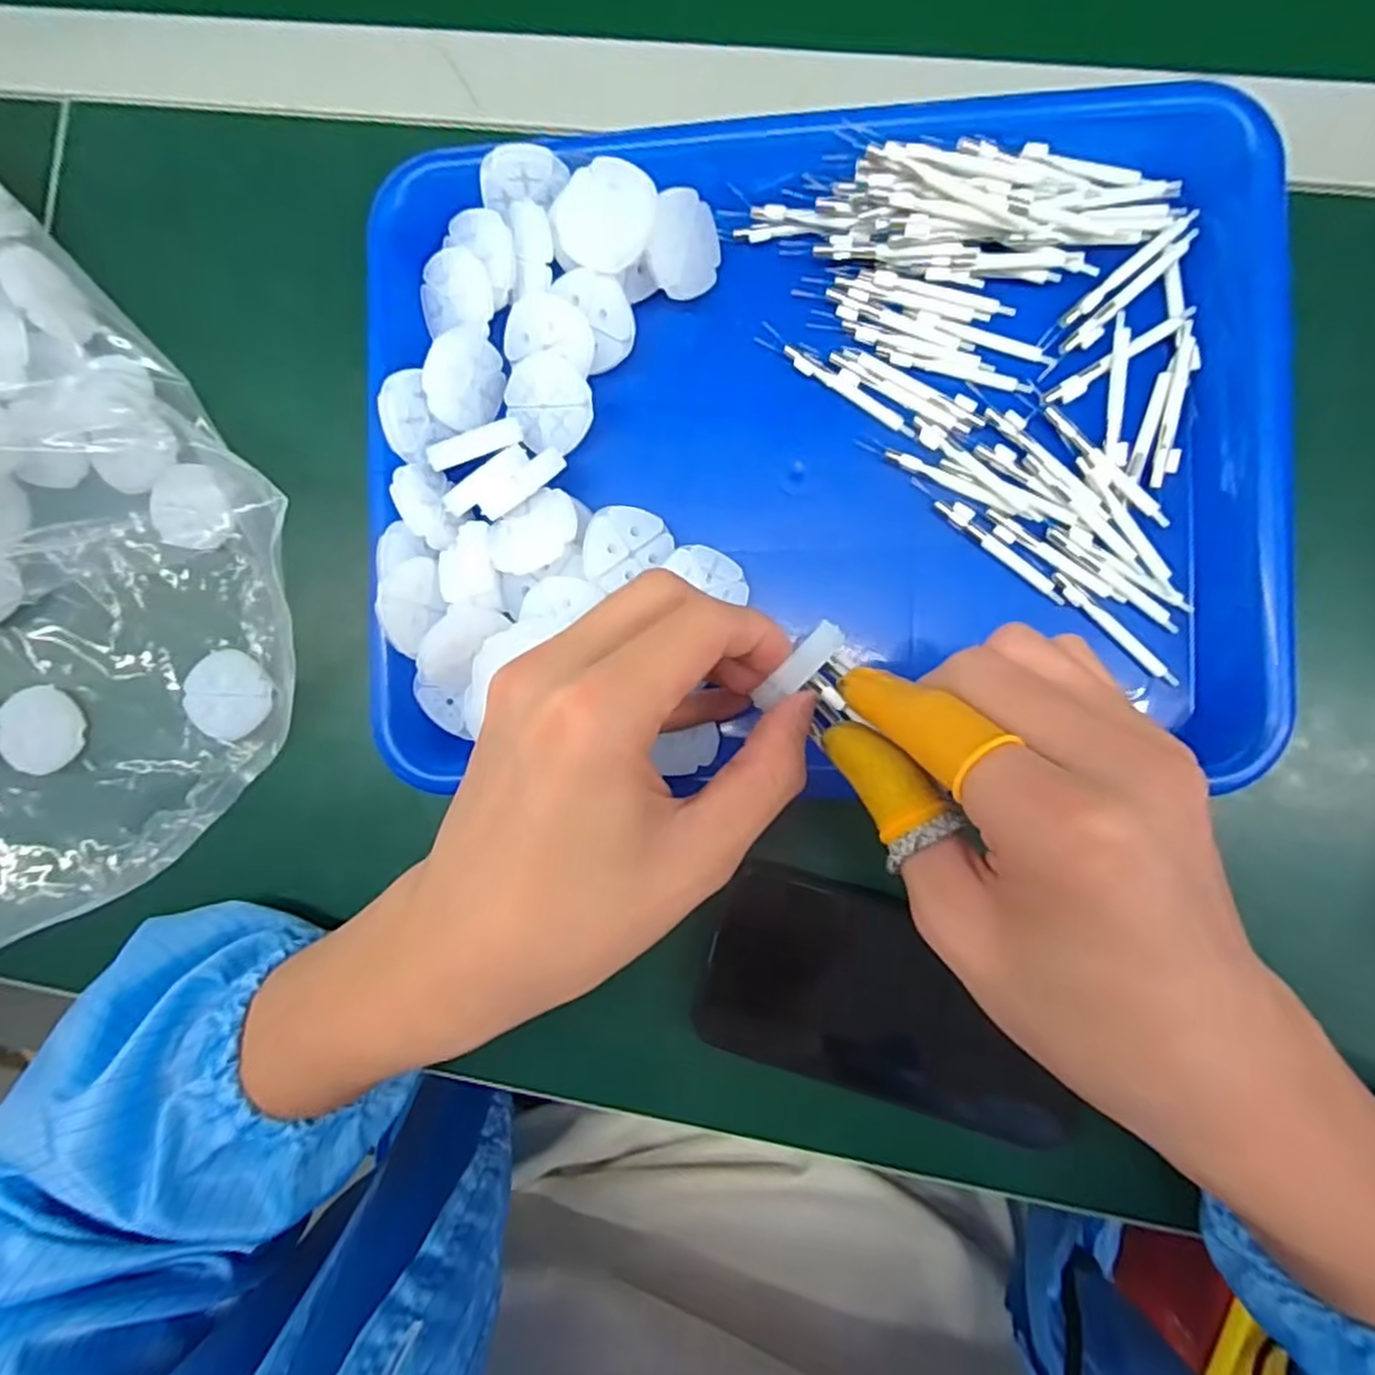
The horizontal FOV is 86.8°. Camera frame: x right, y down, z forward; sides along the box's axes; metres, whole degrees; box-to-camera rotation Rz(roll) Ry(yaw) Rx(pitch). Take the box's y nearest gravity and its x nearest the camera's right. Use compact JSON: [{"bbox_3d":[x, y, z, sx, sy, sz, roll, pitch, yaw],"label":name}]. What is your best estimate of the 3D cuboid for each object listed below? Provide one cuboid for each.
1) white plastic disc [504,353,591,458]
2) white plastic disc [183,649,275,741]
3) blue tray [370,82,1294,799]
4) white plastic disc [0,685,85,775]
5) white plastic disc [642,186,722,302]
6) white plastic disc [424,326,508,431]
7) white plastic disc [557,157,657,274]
[{"bbox_3d":[-0.053,-0.109,0.279,0.031,0.009,0.036,-32,86,5],"label":"white plastic disc"},{"bbox_3d":[-0.196,0.002,0.312,0.036,0.008,0.035,0,89,6],"label":"white plastic disc"},{"bbox_3d":[0.044,-0.087,0.272,0.320,0.050,0.233,-2,89,6],"label":"blue tray"},{"bbox_3d":[-0.289,0.020,0.324,0.040,0.007,0.036,-18,87,5],"label":"white plastic disc"},{"bbox_3d":[-0.001,-0.166,0.272,0.004,0.035,0.036,18,103,40],"label":"white plastic disc"},{"bbox_3d":[-0.084,-0.116,0.278,0.005,0.034,0.035,23,85,33],"label":"white plastic disc"},{"bbox_3d":[-0.030,-0.168,0.259,0.035,0.004,0.034,6,109,17],"label":"white plastic disc"}]

